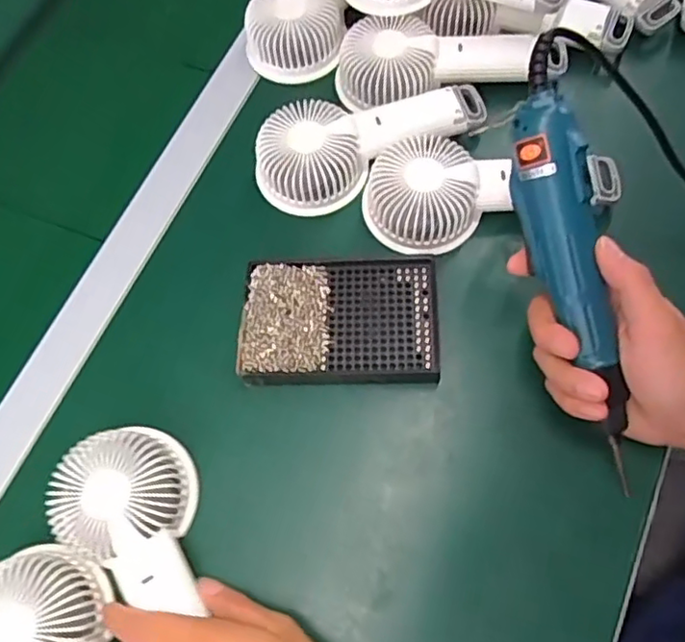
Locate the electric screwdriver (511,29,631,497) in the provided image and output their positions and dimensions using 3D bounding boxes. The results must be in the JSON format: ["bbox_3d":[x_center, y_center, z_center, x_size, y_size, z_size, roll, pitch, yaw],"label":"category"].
[{"bbox_3d":[0.136,-0.037,0.360,0.041,0.042,0.242,-15,97,-5],"label":"electric screwdriver"}]

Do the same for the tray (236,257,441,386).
[{"bbox_3d":[-0.002,-0.001,0.446,0.136,0.018,0.090,-1,69,5],"label":"tray"}]

